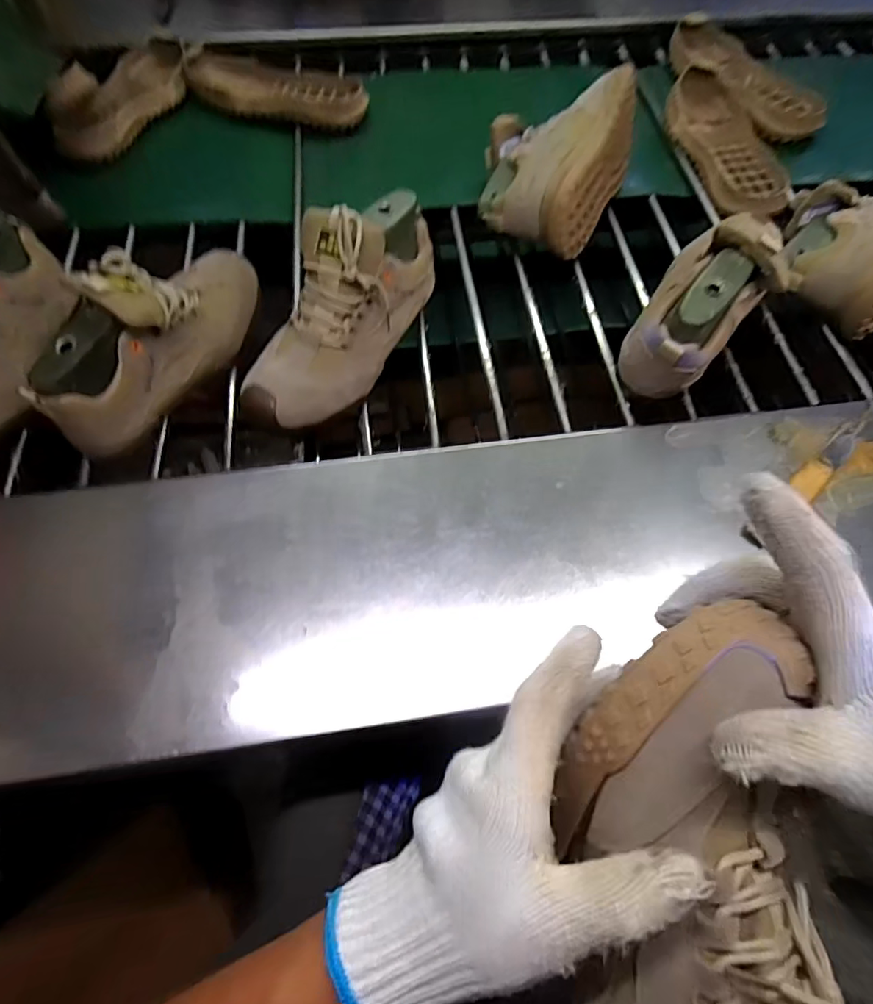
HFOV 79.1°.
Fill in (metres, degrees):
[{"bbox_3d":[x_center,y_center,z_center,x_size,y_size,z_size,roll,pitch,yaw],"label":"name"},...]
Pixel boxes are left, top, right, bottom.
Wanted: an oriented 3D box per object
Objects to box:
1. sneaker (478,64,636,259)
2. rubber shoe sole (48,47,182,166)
[{"bbox_3d":[0.151,-0.440,0.680,0.182,0.102,0.237,15,63,6],"label":"sneaker"},{"bbox_3d":[-0.458,-0.601,0.777,0.107,0.069,0.260,13,65,4],"label":"rubber shoe sole"}]

